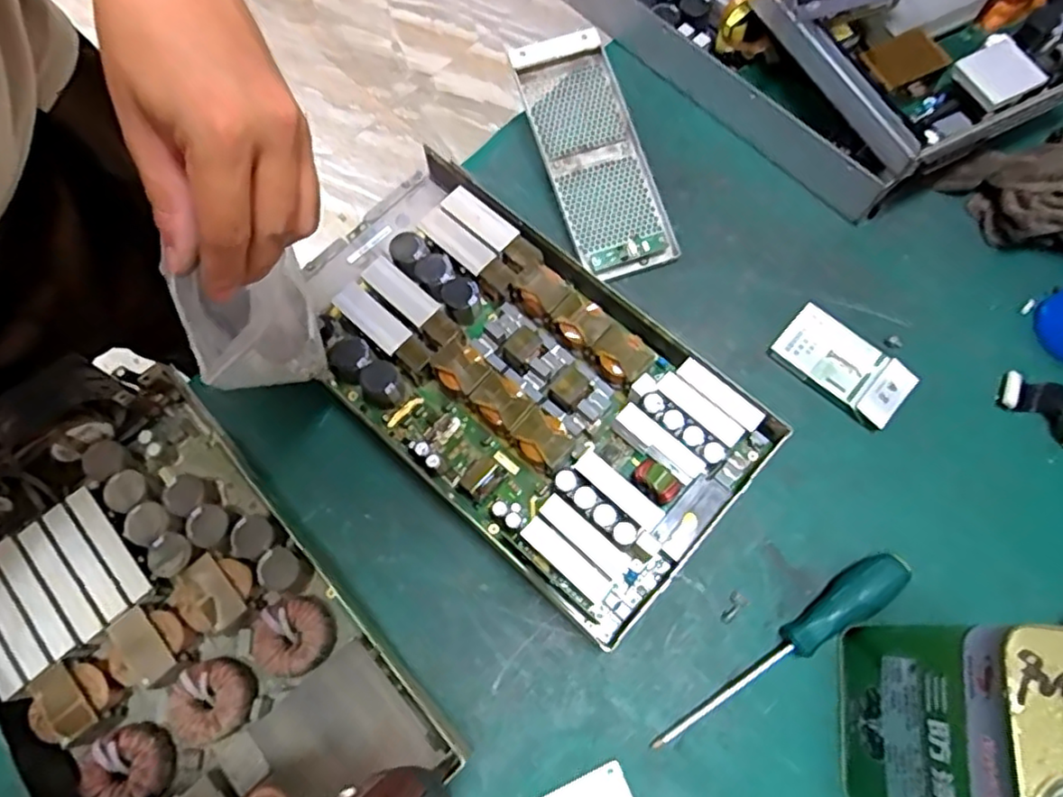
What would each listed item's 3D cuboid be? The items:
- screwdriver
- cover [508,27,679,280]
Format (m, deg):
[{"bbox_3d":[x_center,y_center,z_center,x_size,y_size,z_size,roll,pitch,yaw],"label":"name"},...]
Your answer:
[{"bbox_3d":[0.170,0.169,0.445,0.203,0.033,0.031,-30,72,-9],"label":"screwdriver"},{"bbox_3d":[0.053,-0.213,0.567,0.081,0.019,0.218,-19,84,-6],"label":"cover"}]

